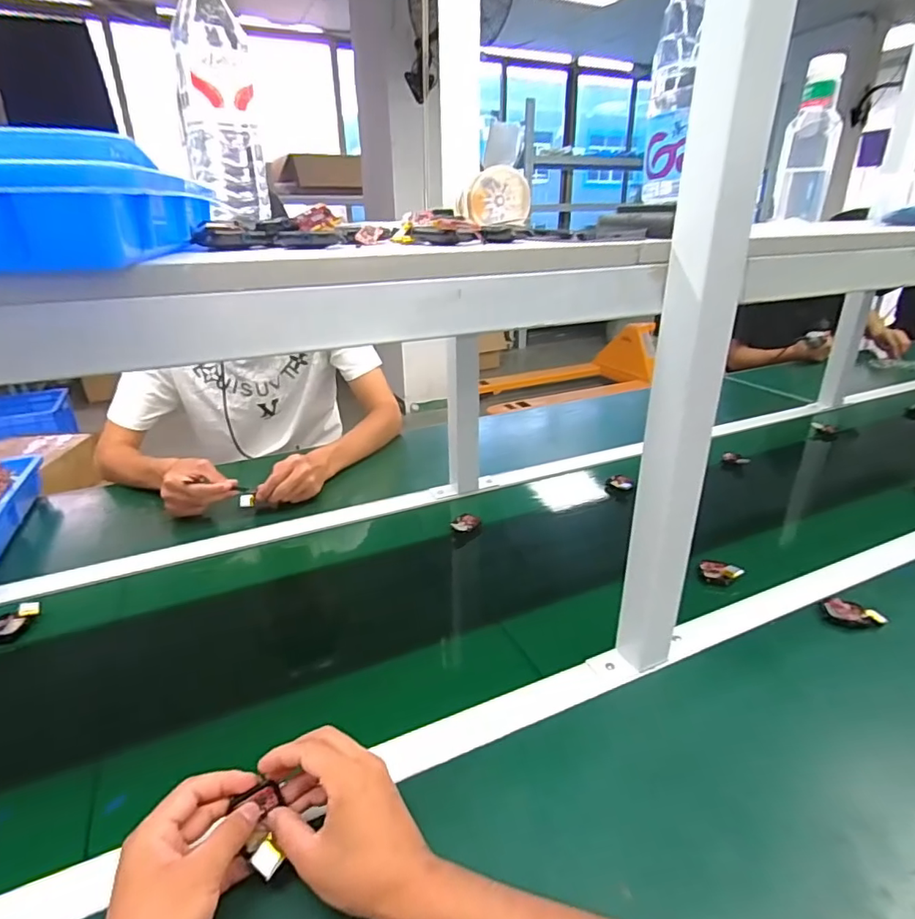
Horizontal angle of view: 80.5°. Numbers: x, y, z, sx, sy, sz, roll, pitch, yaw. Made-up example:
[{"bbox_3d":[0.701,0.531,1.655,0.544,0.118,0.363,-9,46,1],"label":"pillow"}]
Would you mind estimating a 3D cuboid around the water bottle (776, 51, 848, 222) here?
[{"bbox_3d":[0.490,-0.441,0.746,0.064,0.195,0.070,13,28,25],"label":"water bottle"}]

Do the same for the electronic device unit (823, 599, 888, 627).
[{"bbox_3d":[0.464,0.183,0.633,0.062,0.020,0.032,18,31,32],"label":"electronic device unit"}]

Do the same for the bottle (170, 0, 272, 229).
[{"bbox_3d":[-0.206,-0.313,0.468,0.059,0.192,0.079,8,27,17],"label":"bottle"}]

